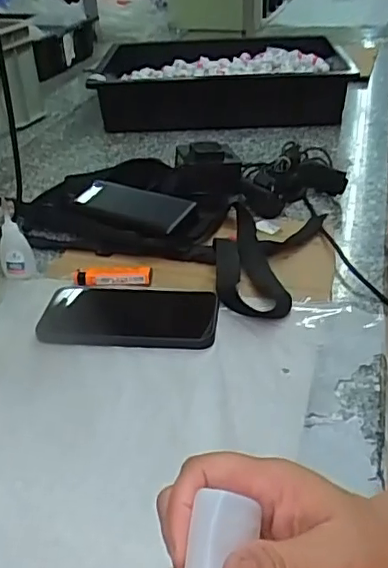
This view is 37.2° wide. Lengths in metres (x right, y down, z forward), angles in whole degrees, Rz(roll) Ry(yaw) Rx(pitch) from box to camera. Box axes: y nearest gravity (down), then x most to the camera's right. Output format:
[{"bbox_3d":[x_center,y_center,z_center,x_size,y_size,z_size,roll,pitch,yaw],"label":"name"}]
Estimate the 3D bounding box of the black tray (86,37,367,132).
[{"bbox_3d":[0.046,-0.376,1.054,0.427,0.079,0.330,-2,34,1],"label":"black tray"}]

